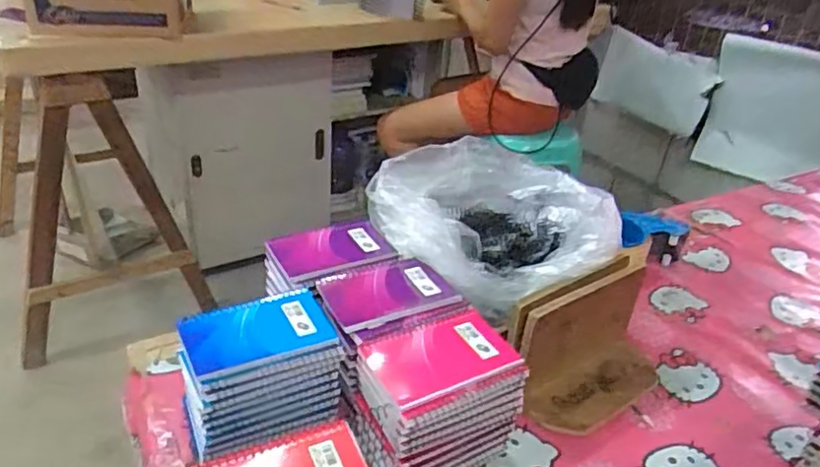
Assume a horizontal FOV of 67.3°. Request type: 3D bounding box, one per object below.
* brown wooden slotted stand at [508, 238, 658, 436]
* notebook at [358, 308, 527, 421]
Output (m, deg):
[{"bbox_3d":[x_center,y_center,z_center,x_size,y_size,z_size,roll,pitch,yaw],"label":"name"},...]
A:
[{"bbox_3d":[0.200,0.121,0.677,0.206,0.133,0.099,-15,37,-29],"label":"brown wooden slotted stand"},{"bbox_3d":[0.028,0.117,0.575,0.134,0.015,0.099,-11,35,-23],"label":"notebook"}]

